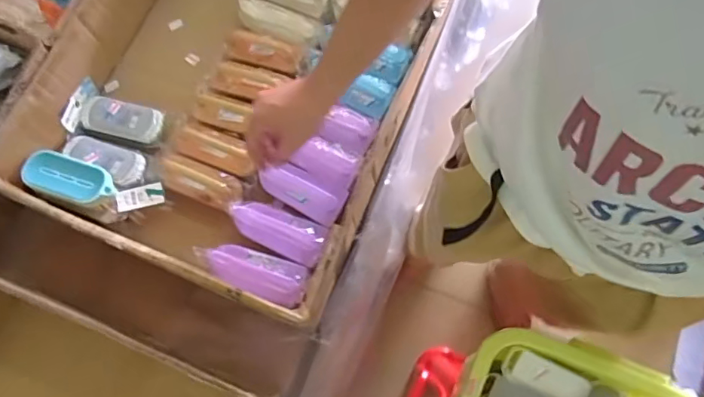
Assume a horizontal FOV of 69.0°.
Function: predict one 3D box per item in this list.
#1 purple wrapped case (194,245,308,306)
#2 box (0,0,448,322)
[{"bbox_3d":[-0.134,0.098,0.700,0.147,0.038,0.056,19,76,7],"label":"purple wrapped case"},{"bbox_3d":[-0.172,-0.177,0.770,0.493,0.177,0.569,22,77,8],"label":"box"}]

